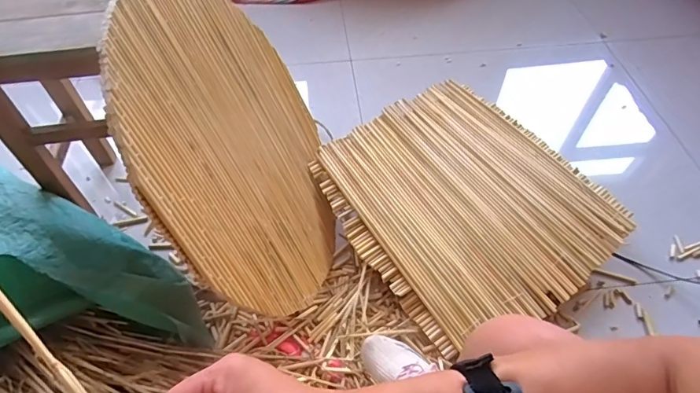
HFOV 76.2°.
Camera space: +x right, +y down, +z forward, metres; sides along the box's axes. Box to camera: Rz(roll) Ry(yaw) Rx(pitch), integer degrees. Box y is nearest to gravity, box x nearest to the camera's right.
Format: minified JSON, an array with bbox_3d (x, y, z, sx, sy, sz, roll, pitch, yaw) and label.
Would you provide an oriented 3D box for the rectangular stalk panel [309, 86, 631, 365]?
[{"bbox_3d":[0.238,0.004,0.945,0.490,0.056,0.543,-34,67,-20],"label":"rectangular stalk panel"}]

